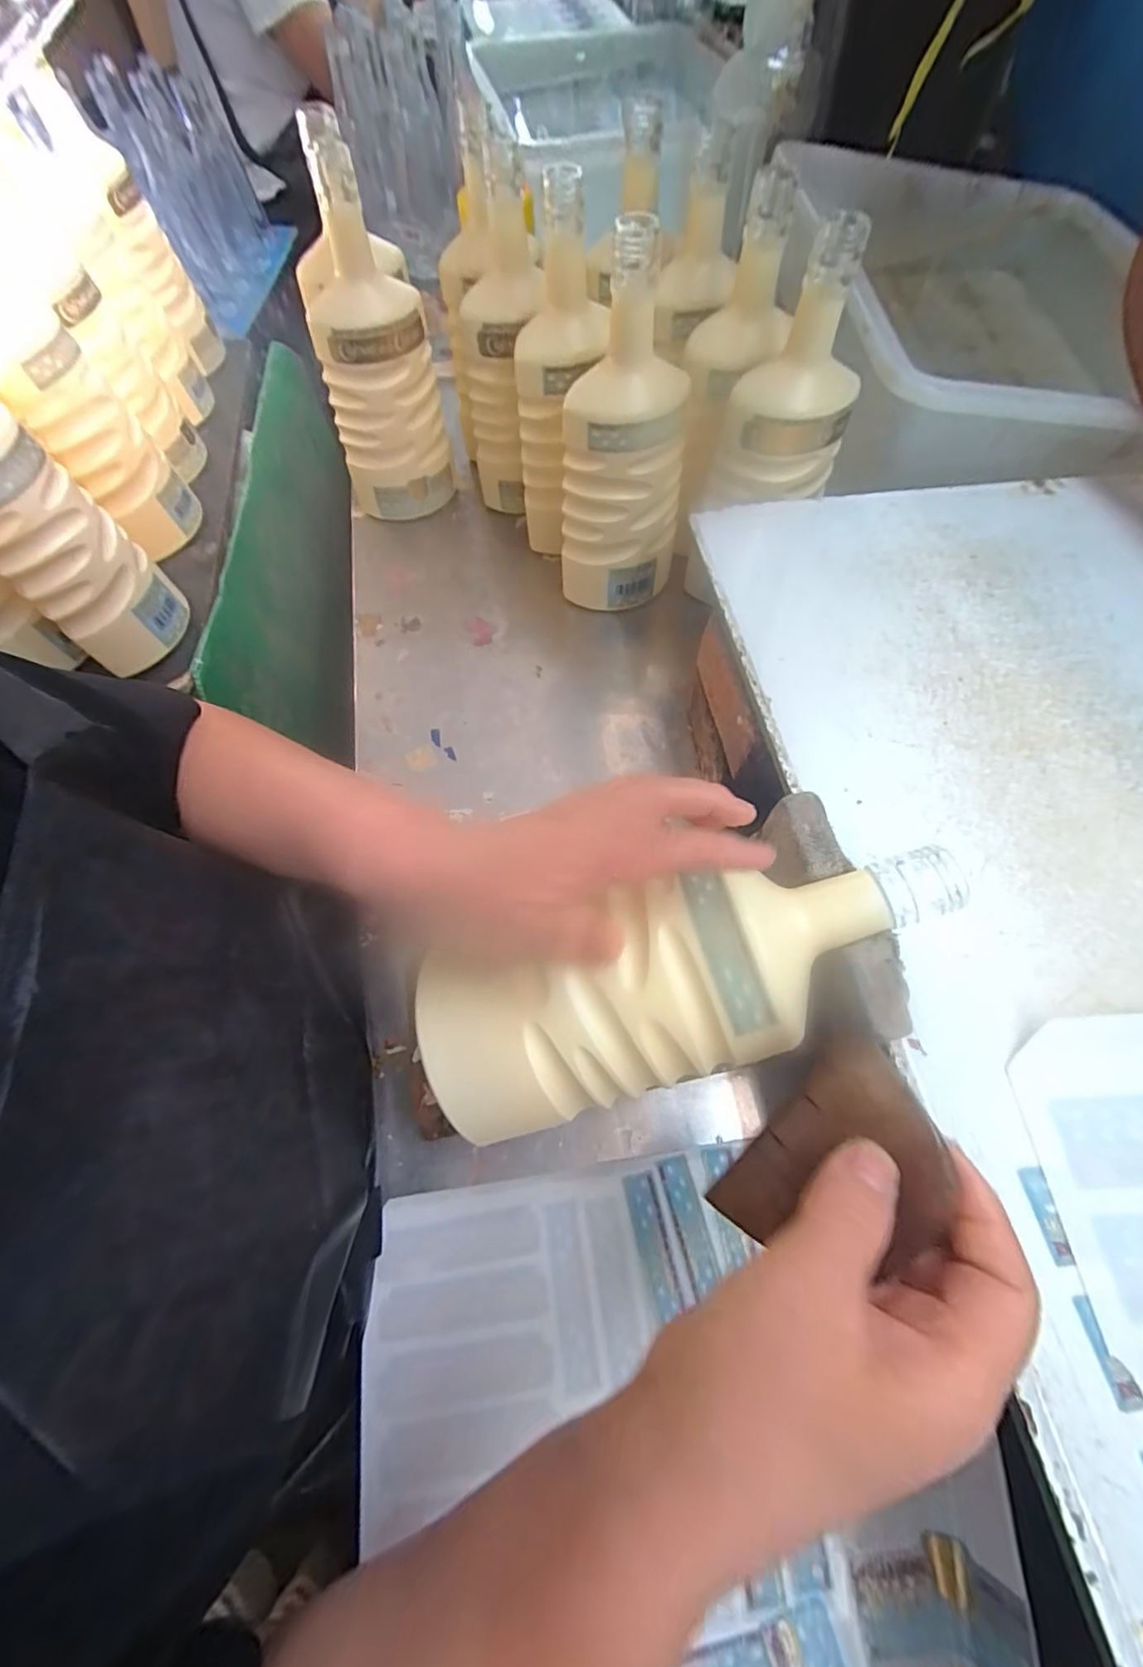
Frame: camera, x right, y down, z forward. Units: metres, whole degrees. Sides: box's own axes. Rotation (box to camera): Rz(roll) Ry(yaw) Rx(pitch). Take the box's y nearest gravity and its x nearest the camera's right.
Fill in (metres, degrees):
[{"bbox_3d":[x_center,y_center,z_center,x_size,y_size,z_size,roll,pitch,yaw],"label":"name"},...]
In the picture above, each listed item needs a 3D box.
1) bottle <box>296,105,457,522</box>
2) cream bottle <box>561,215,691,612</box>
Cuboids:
[{"bbox_3d":[-0.186,-0.432,0.514,0.107,0.263,0.084,-17,65,-7],"label":"bottle"},{"bbox_3d":[0.041,-0.304,0.452,0.098,0.245,0.078,6,65,4],"label":"cream bottle"}]

